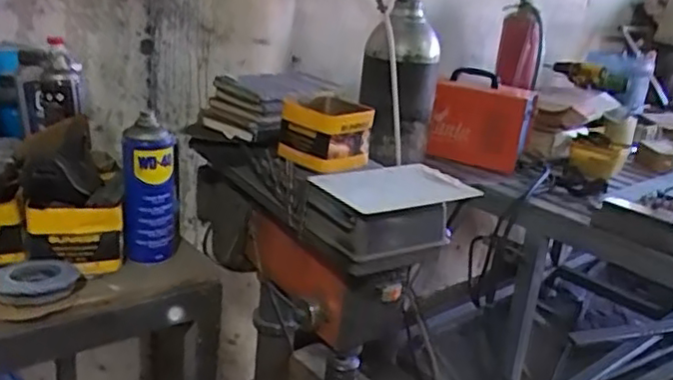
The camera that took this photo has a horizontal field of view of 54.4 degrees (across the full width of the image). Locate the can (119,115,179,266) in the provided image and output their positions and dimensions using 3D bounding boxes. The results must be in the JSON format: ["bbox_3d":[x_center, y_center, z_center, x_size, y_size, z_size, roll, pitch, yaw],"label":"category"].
[{"bbox_3d":[-0.250,0.002,0.880,0.068,0.186,0.052,3,19,-5],"label":"can"}]

